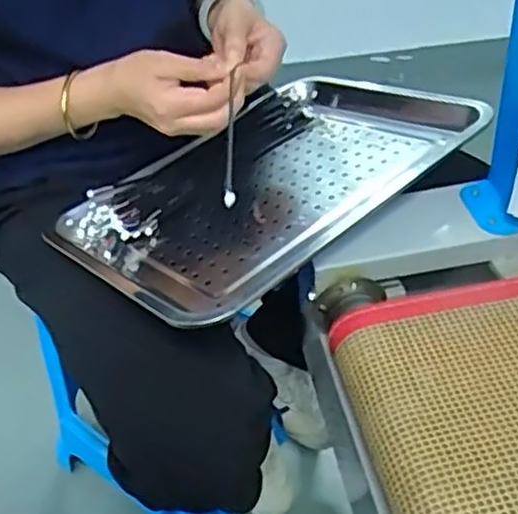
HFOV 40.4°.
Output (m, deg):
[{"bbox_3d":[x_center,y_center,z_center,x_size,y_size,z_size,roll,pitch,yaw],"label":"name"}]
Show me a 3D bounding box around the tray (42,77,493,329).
[{"bbox_3d":[0.011,-0.077,0.704,0.395,0.050,0.280,-36,42,-24],"label":"tray"}]

